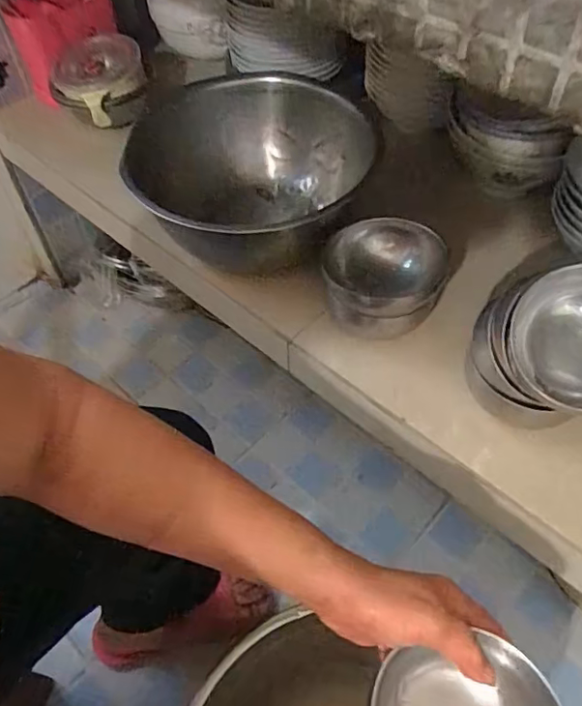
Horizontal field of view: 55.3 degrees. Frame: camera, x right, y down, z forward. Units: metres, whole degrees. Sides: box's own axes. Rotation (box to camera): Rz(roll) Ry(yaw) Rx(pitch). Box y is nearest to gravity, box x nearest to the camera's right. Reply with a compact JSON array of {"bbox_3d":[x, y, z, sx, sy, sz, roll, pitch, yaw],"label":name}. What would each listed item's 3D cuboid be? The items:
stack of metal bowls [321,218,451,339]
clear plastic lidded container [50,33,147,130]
[{"bbox_3d":[0.095,-0.076,0.562,0.116,0.061,0.111,13,54,12],"label":"stack of metal bowls"},{"bbox_3d":[-0.279,-0.392,0.810,0.131,0.073,0.134,-11,53,-6],"label":"clear plastic lidded container"}]

